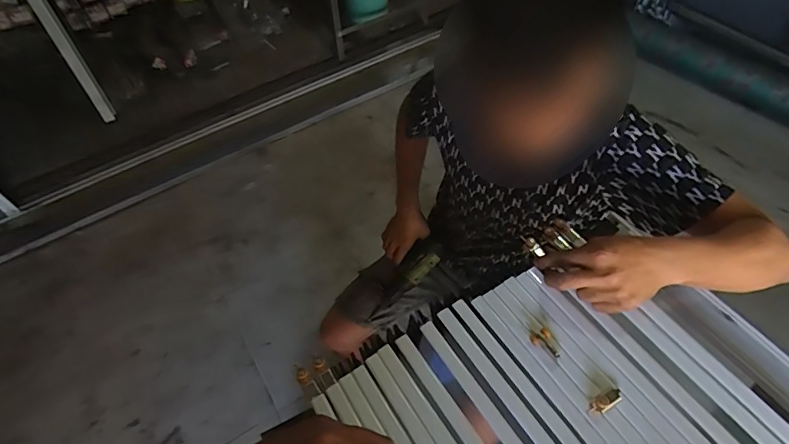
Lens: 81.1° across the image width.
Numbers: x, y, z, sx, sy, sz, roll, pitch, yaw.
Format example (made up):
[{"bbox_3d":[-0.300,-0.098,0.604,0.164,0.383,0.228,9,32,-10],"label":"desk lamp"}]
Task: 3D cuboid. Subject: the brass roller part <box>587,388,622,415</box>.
[{"bbox_3d":[0.217,0.185,0.476,0.043,0.014,0.017,-23,55,-13],"label":"brass roller part"}]

